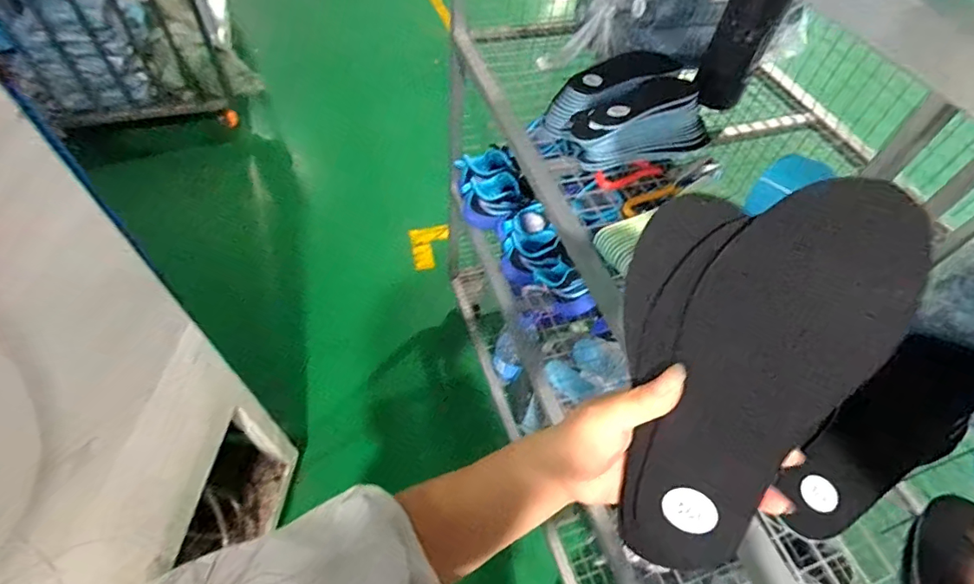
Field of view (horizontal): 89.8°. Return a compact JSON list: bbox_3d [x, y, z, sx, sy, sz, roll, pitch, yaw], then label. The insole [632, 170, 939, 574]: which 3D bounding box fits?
[{"bbox_3d":[0.127,0.053,0.245,0.073,0.217,0.024,22,20,10],"label":"insole"}]

